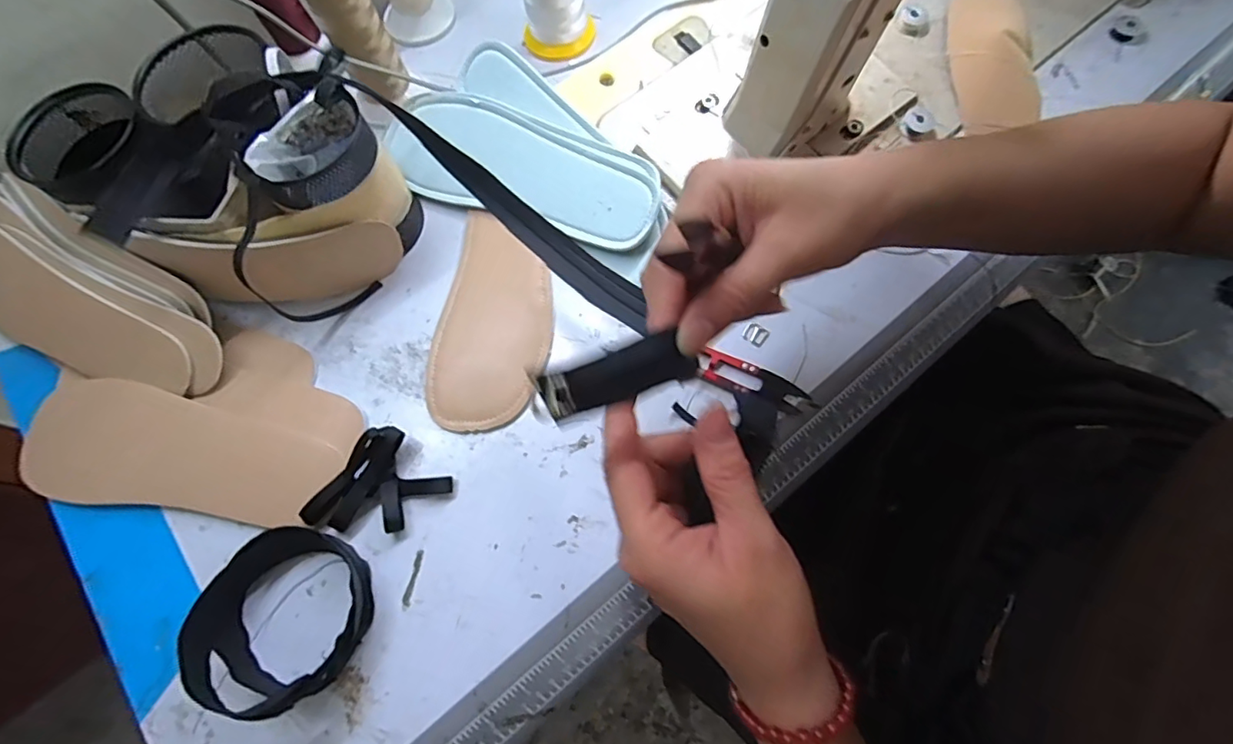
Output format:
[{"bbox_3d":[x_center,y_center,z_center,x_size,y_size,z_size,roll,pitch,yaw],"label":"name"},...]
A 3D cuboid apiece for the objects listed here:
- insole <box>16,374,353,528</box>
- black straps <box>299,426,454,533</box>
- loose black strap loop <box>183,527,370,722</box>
[{"bbox_3d":[-0.289,0.052,0.366,0.217,0.010,0.076,7,75,3],"label":"insole"},{"bbox_3d":[-0.148,0.075,0.346,0.066,0.015,0.073,30,74,12],"label":"black straps"},{"bbox_3d":[-0.187,0.136,0.311,0.084,0.044,0.090,-1,70,2],"label":"loose black strap loop"}]

